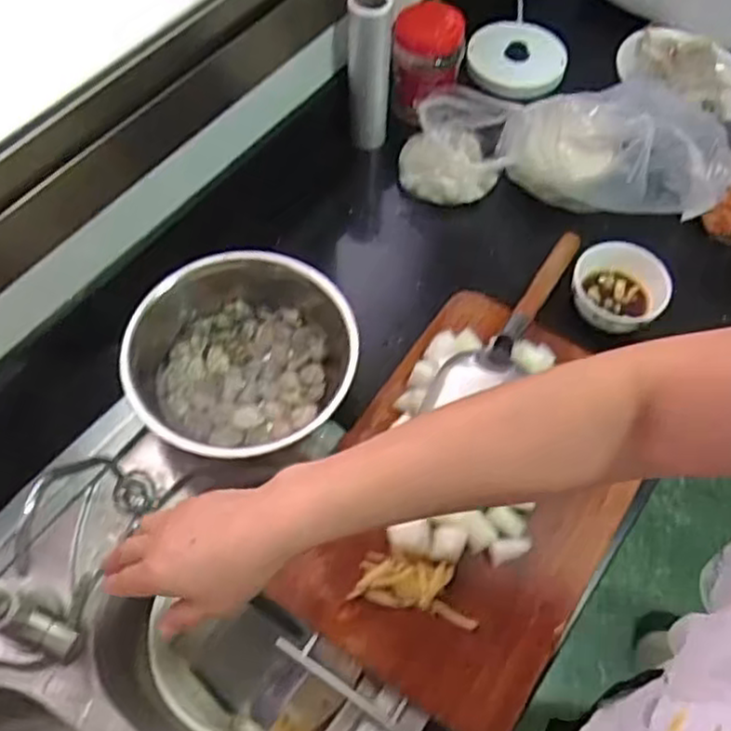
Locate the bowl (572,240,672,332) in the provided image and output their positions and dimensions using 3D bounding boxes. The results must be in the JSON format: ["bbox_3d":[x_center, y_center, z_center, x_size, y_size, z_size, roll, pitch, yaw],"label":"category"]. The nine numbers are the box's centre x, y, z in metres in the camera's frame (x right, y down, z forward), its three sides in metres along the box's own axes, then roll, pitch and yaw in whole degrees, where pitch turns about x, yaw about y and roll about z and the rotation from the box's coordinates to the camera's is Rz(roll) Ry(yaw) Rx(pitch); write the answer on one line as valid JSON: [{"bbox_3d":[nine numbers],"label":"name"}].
[{"bbox_3d":[0.279,-0.082,0.806,0.100,0.067,0.092,1,58,-2],"label":"bowl"}]

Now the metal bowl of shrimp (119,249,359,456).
[{"bbox_3d":[-0.123,-0.010,0.740,0.220,0.100,0.222,1,58,-2],"label":"metal bowl of shrimp"}]

